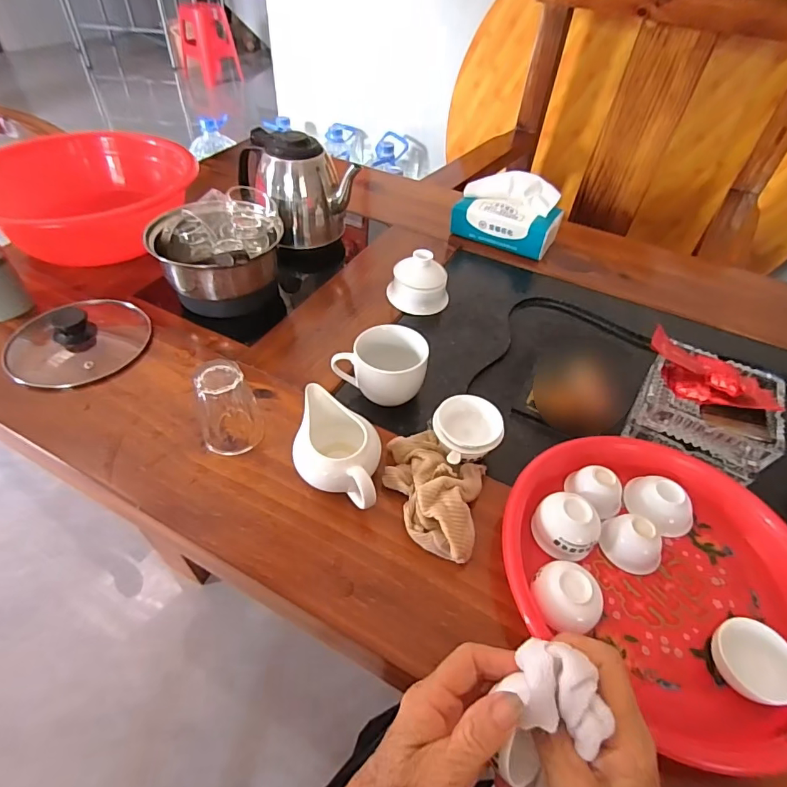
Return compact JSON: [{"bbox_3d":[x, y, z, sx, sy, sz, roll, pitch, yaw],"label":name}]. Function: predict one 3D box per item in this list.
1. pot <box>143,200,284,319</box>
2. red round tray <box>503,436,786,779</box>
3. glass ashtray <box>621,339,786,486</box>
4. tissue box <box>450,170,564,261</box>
[{"bbox_3d":[-0.225,-0.177,0.605,0.131,0.111,0.126,19,47,14],"label":"pot"},{"bbox_3d":[0.220,0.142,0.385,0.248,0.039,0.225,33,52,25],"label":"red round tray"},{"bbox_3d":[0.324,0.013,0.485,0.122,0.053,0.128,27,49,20],"label":"glass ashtray"},{"bbox_3d":[0.181,-0.284,0.743,0.162,0.105,0.070,24,48,18],"label":"tissue box"}]

